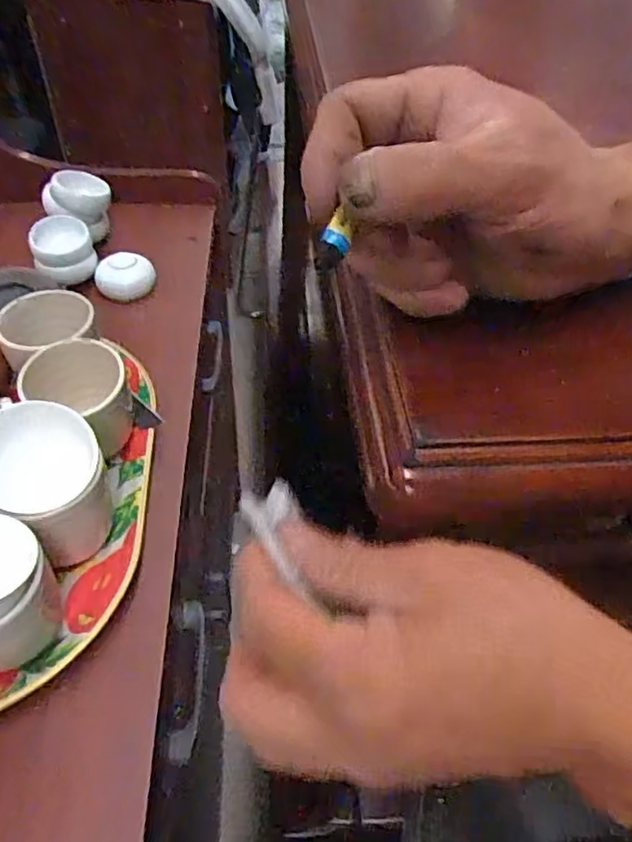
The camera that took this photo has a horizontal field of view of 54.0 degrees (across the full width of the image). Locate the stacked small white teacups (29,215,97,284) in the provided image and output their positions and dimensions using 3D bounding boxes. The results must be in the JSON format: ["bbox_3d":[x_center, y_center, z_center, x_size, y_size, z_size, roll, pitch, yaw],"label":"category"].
[{"bbox_3d":[-0.272,-0.185,0.668,0.063,0.047,0.057,-17,50,-18],"label":"stacked small white teacups"}]

